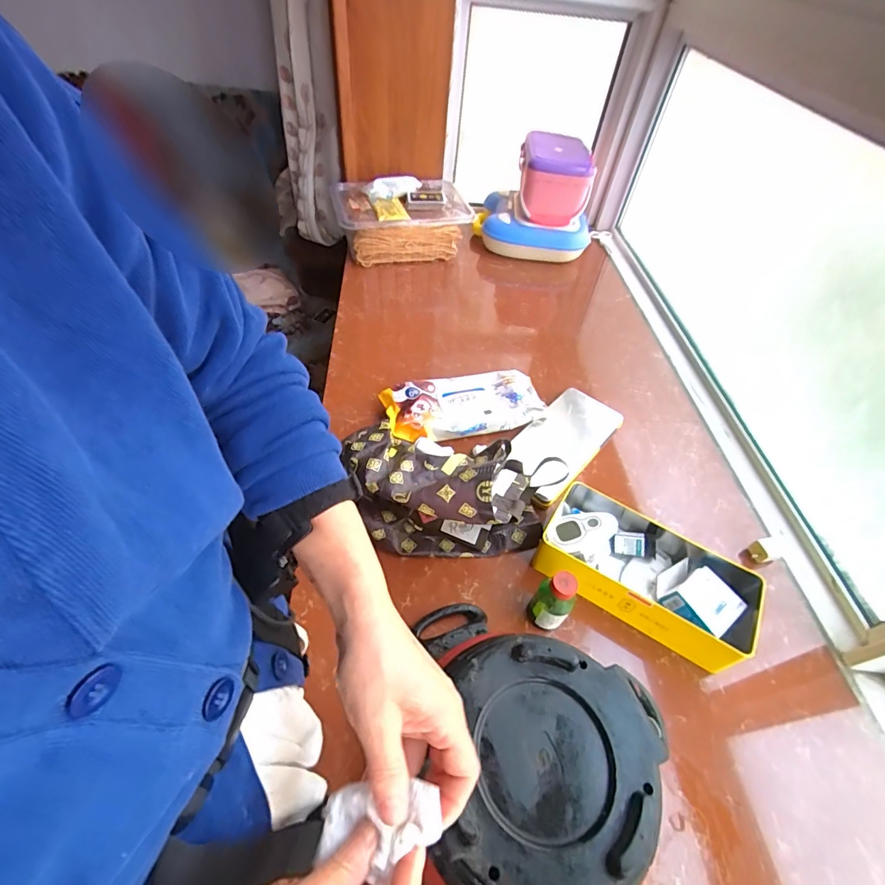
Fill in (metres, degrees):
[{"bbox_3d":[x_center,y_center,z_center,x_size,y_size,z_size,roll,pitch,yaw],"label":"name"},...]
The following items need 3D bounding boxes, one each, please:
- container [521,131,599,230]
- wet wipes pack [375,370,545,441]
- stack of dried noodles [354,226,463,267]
[{"bbox_3d":[0.289,-0.688,1.182,0.176,0.149,0.202,9,50,1],"label":"container"},{"bbox_3d":[0.040,-0.059,0.798,0.269,0.071,0.124,-10,51,-12],"label":"wet wipes pack"},{"bbox_3d":[-0.086,-0.504,1.139,0.270,0.098,0.052,-6,51,-11],"label":"stack of dried noodles"}]

